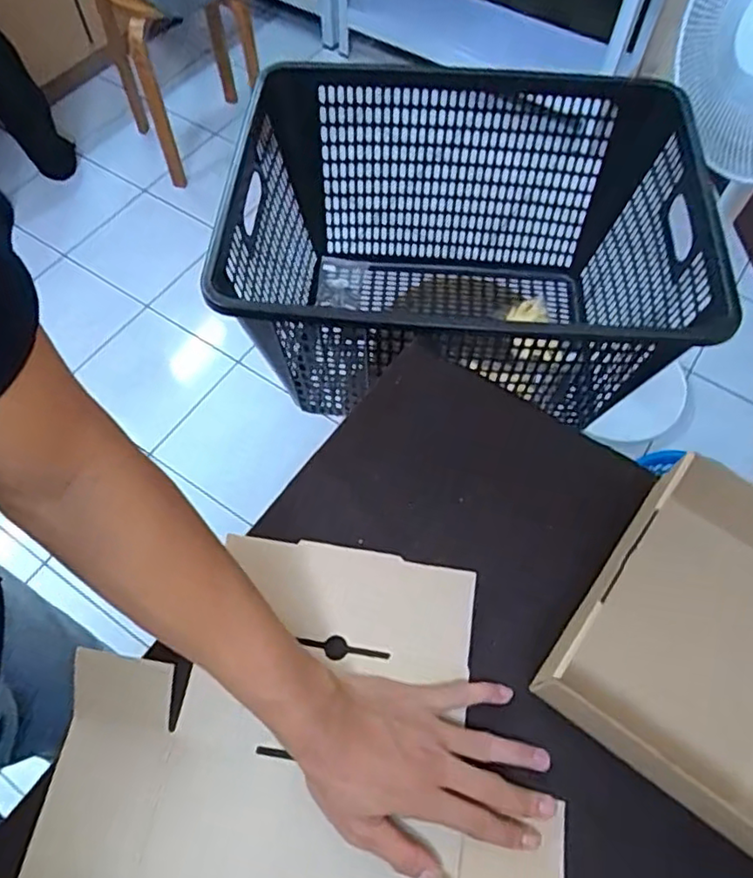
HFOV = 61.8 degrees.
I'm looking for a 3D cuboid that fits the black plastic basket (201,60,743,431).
[{"bbox_3d":[0.115,-0.232,0.871,0.555,0.316,0.461,2,62,1],"label":"black plastic basket"}]

